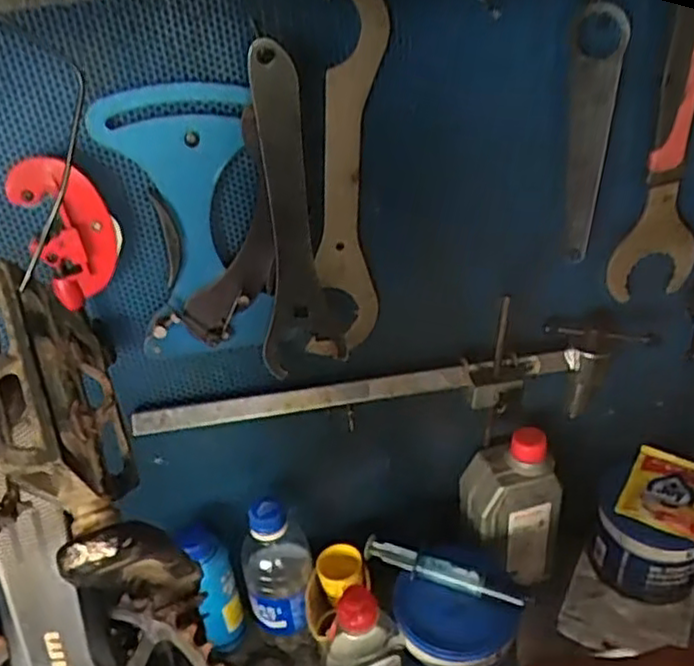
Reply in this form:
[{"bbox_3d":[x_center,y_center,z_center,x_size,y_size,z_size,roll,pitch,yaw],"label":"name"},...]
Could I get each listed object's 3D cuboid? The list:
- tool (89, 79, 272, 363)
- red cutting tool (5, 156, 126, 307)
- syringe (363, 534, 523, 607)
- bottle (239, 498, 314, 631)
[{"bbox_3d":[-0.110,-0.071,0.492,0.096,0.196,0.016,-10,29,-10],"label":"tool"},{"bbox_3d":[-0.182,-0.065,0.461,0.057,0.098,0.018,-8,32,-2],"label":"red cutting tool"},{"bbox_3d":[0.080,0.204,0.601,0.140,0.018,0.014,11,36,25],"label":"syringe"},{"bbox_3d":[-0.064,0.205,0.627,0.064,0.134,0.061,-11,32,-6],"label":"bottle"}]

